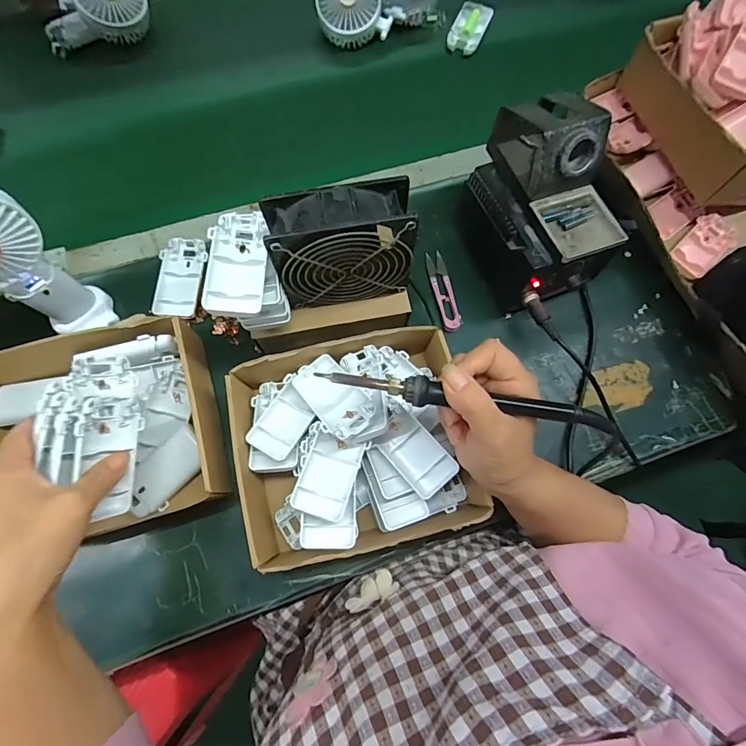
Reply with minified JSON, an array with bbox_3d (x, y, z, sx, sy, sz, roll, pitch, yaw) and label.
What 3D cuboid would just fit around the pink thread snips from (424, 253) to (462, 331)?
[{"bbox_3d":[0.083,-0.096,0.480,0.022,0.016,0.102,-11,74,-5],"label":"pink thread snips"}]

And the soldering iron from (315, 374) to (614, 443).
[{"bbox_3d":[0.065,0.018,0.290,0.210,0.015,0.019,9,74,6],"label":"soldering iron"}]

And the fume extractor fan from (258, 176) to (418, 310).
[{"bbox_3d":[-0.027,-0.109,0.362,0.117,0.111,0.045,-10,74,-5],"label":"fume extractor fan"}]

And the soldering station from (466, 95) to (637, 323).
[{"bbox_3d":[0.175,-0.175,0.428,0.113,0.158,0.180,-27,77,-9],"label":"soldering station"}]

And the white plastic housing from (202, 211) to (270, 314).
[{"bbox_3d":[-0.113,-0.096,0.345,0.045,0.018,0.101,-1,74,-3],"label":"white plastic housing"}]

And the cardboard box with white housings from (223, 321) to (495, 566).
[{"bbox_3d":[-0.018,0.064,0.386,0.204,0.078,0.188,-13,75,-6],"label":"cardboard box with white housings"}]

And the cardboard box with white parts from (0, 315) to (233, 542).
[{"bbox_3d":[-0.259,0.054,0.388,0.216,0.071,0.184,-16,75,-7],"label":"cardboard box with white parts"}]

